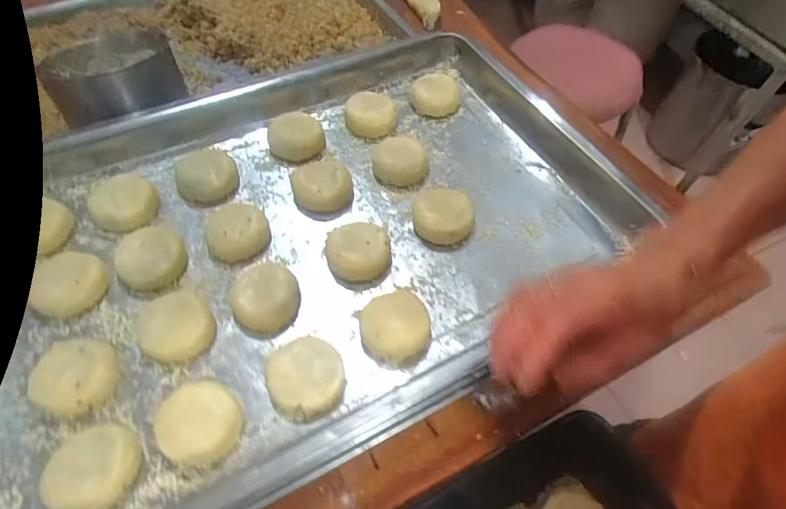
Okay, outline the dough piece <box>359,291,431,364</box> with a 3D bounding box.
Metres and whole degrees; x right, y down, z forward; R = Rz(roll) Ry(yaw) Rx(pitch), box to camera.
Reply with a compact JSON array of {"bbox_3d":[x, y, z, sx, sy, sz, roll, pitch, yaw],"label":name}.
[{"bbox_3d":[0.001,0.059,0.390,0.054,0.019,0.057,1,56,-2],"label":"dough piece"}]

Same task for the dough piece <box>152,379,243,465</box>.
[{"bbox_3d":[-0.147,0.123,0.346,0.058,0.019,0.065,-37,65,-24],"label":"dough piece"}]

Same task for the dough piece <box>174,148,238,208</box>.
[{"bbox_3d":[-0.195,-0.084,0.484,0.060,0.022,0.061,1,56,-2],"label":"dough piece"}]

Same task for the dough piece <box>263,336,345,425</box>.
[{"bbox_3d":[-0.069,0.097,0.366,0.058,0.021,0.059,1,56,-2],"label":"dough piece"}]

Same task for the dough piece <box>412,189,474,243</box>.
[{"bbox_3d":[0.049,-0.038,0.460,0.058,0.030,0.053,1,56,-3],"label":"dough piece"}]

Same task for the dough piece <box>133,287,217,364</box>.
[{"bbox_3d":[-0.184,0.061,0.393,0.058,0.016,0.058,1,56,-2],"label":"dough piece"}]

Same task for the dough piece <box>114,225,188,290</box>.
[{"bbox_3d":[-0.223,0.002,0.429,0.056,0.017,0.061,-11,58,-11],"label":"dough piece"}]

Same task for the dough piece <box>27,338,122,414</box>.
[{"bbox_3d":[-0.247,0.094,0.363,0.052,0.022,0.059,8,56,2],"label":"dough piece"}]

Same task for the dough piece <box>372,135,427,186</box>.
[{"bbox_3d":[0.007,-0.101,0.503,0.057,0.023,0.051,-2,56,-4],"label":"dough piece"}]

